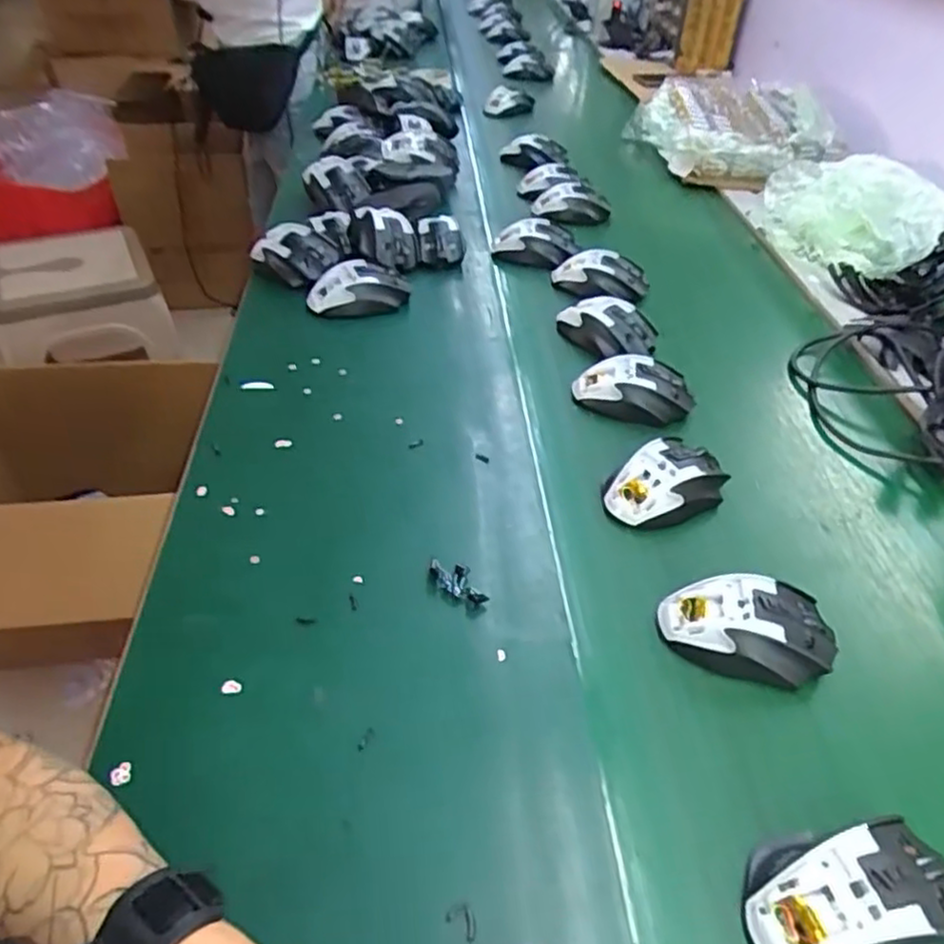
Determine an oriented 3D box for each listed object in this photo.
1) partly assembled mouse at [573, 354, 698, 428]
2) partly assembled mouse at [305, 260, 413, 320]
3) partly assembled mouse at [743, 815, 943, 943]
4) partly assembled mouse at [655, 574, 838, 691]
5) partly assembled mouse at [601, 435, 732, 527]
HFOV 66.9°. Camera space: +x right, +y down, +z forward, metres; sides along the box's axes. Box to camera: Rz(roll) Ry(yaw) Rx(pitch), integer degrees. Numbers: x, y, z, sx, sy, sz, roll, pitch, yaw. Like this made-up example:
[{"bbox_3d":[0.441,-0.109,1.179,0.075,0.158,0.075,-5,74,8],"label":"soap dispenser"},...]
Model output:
[{"bbox_3d":[0.161,-0.083,0.712,0.117,0.041,0.065,5,42,1],"label":"partly assembled mouse"},{"bbox_3d":[-0.130,-0.209,0.819,0.114,0.039,0.065,-15,45,-20],"label":"partly assembled mouse"},{"bbox_3d":[0.199,0.223,0.368,0.107,0.034,0.069,-4,43,-9],"label":"partly assembled mouse"},{"bbox_3d":[0.193,0.108,0.500,0.118,0.037,0.069,7,42,3],"label":"partly assembled mouse"},{"bbox_3d":[0.167,0.010,0.606,0.104,0.039,0.069,-24,49,-28],"label":"partly assembled mouse"}]

